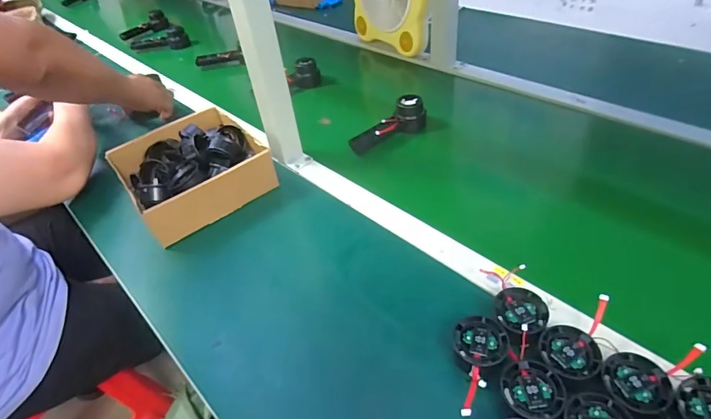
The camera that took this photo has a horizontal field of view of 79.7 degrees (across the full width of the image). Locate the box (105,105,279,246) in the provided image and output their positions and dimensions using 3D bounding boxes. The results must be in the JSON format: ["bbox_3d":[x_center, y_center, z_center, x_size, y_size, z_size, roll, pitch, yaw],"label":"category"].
[{"bbox_3d":[-0.259,-0.058,0.689,0.199,0.091,0.191,-31,47,-23],"label":"box"}]

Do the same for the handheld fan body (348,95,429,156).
[{"bbox_3d":[0.058,-0.147,0.756,0.144,0.057,0.050,-30,47,-23],"label":"handheld fan body"}]

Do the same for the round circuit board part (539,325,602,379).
[{"bbox_3d":[0.202,0.133,0.401,0.050,0.010,0.049,-4,42,4],"label":"round circuit board part"}]

